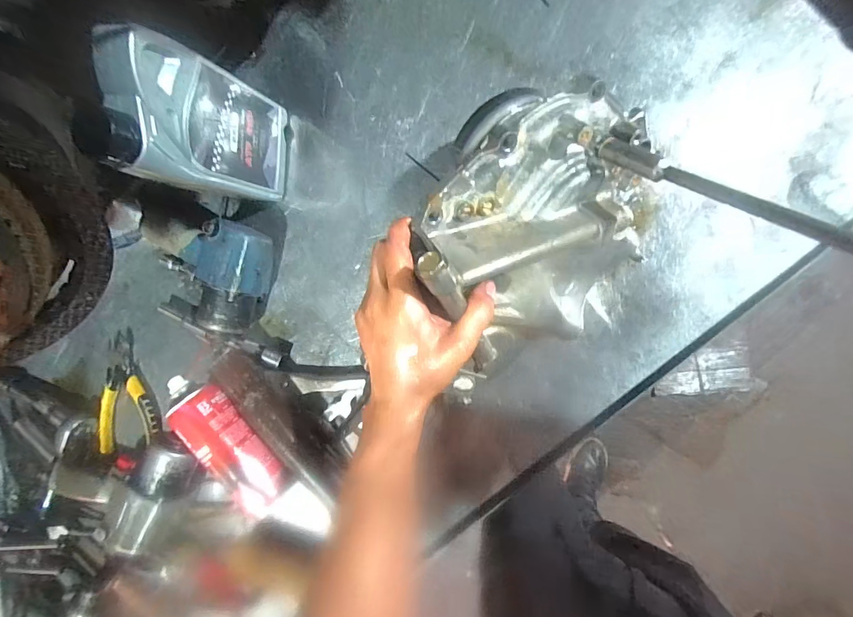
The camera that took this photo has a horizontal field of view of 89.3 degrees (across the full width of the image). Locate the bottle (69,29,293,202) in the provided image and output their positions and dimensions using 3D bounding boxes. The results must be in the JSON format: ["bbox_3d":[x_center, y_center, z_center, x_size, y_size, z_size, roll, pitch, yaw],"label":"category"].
[{"bbox_3d":[-0.218,-0.177,0.436,0.059,0.219,0.125,-1,90,9],"label":"bottle"}]

